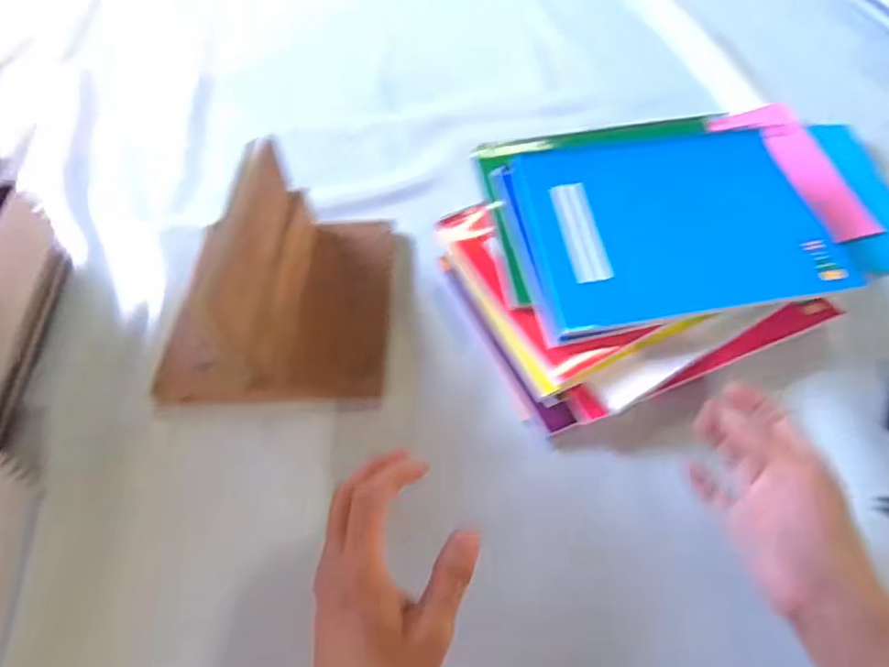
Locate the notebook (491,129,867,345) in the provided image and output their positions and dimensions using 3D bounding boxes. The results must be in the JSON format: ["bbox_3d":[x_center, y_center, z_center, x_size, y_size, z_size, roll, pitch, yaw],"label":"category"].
[{"bbox_3d":[0.193,-0.103,0.560,0.259,0.018,0.211,-10,55,-3],"label":"notebook"}]

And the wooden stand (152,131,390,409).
[{"bbox_3d":[-0.151,-0.057,0.547,0.196,0.122,0.210,0,54,5],"label":"wooden stand"}]

